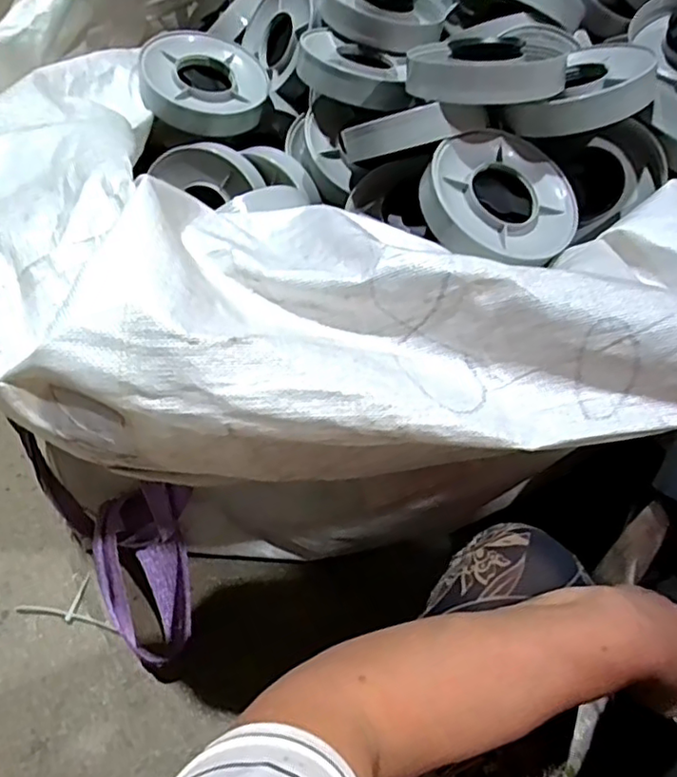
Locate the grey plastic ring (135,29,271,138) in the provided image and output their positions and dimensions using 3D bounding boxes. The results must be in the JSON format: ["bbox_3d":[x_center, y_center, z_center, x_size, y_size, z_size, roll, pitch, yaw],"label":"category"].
[{"bbox_3d":[-0.170,-0.388,0.774,0.149,0.033,0.149,6,66,-14],"label":"grey plastic ring"}]

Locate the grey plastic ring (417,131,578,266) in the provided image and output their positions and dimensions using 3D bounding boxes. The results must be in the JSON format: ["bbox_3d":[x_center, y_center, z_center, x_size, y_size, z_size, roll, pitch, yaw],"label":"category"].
[{"bbox_3d":[0.162,-0.188,0.605,0.155,0.029,0.155,6,67,-13],"label":"grey plastic ring"}]

